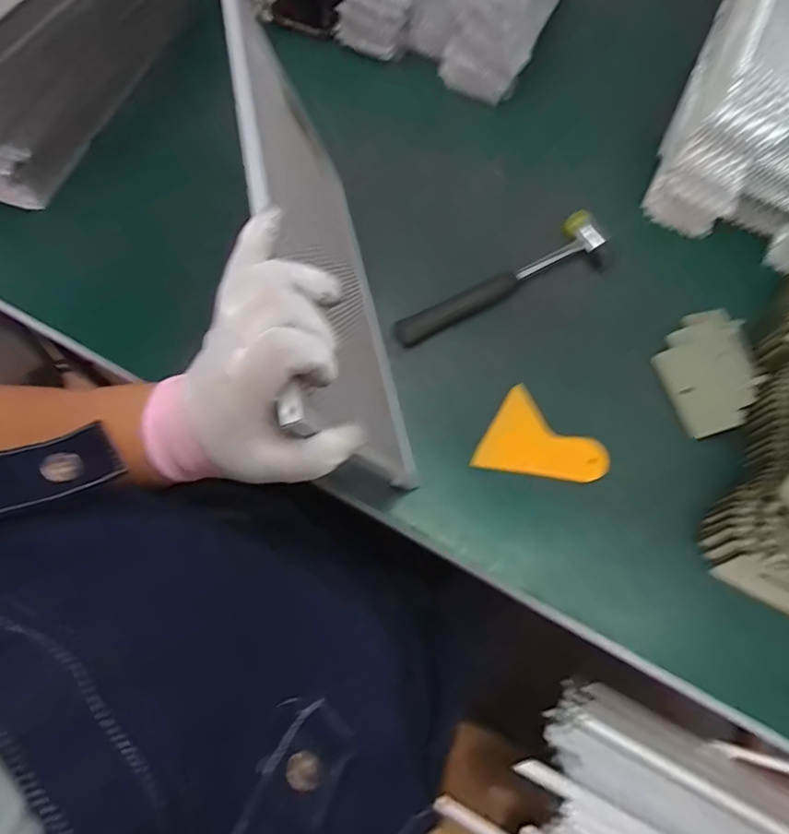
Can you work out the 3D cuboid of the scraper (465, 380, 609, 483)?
[{"bbox_3d":[0.129,0.030,0.447,0.101,0.009,0.081,31,71,10],"label":"scraper"}]

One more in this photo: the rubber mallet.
[{"bbox_3d":[0.113,-0.124,0.505,0.238,0.022,0.056,-33,73,-14],"label":"rubber mallet"}]

